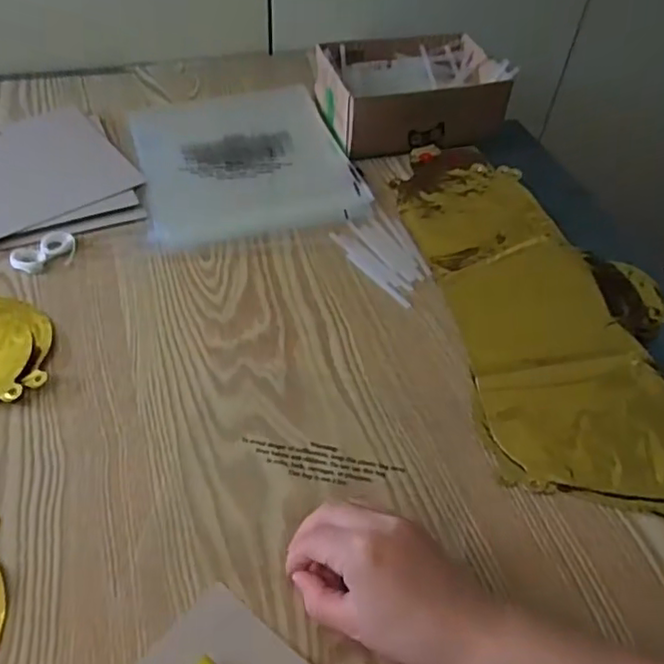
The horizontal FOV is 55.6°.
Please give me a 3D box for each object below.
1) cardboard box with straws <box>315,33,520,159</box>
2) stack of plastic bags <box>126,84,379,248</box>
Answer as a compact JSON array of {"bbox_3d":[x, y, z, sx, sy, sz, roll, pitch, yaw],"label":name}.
[{"bbox_3d":[0.084,-0.273,0.697,0.191,0.070,0.154,-11,51,-13],"label":"cardboard box with straws"},{"bbox_3d":[-0.094,-0.184,0.653,0.204,0.008,0.243,-12,51,-14],"label":"stack of plastic bags"}]

